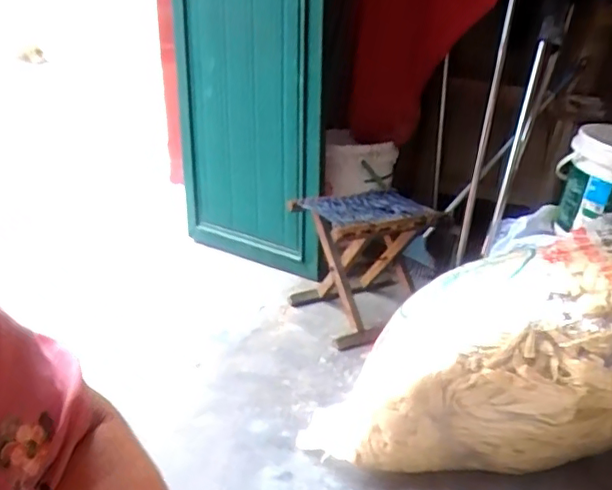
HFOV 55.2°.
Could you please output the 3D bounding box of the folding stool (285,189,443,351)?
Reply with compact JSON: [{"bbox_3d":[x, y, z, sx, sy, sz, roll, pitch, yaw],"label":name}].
[{"bbox_3d":[0.149,0.031,1.474,0.297,0.281,0.321,-10,22,-24],"label":"folding stool"}]

